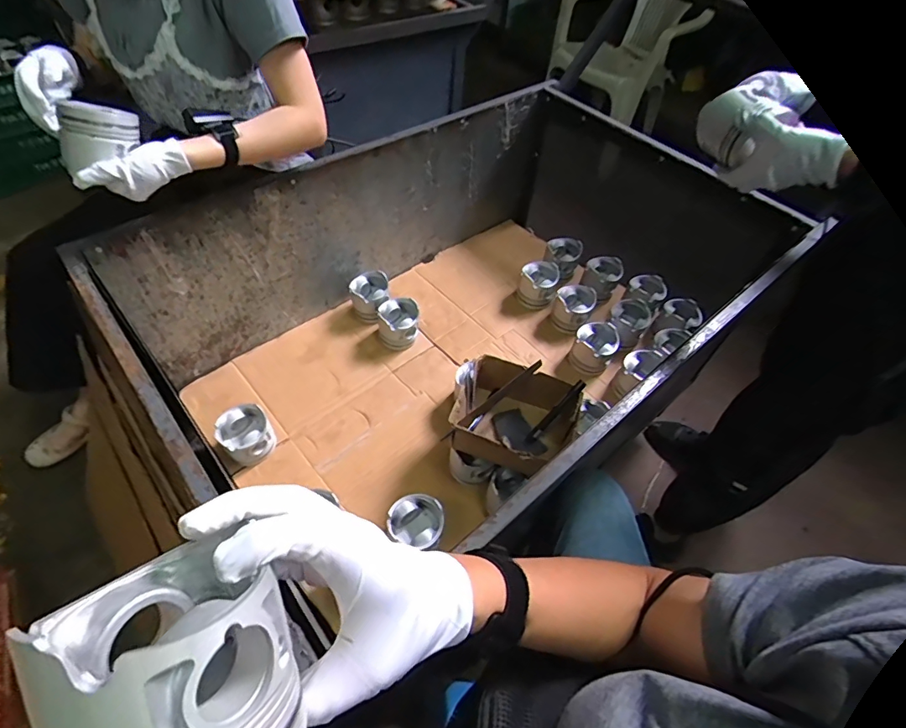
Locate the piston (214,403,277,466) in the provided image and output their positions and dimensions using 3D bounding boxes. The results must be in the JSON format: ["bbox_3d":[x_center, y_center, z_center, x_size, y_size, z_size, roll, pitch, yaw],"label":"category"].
[{"bbox_3d":[-0.392,0.137,0.912,0.090,0.076,0.090,2,52,-3],"label":"piston"}]

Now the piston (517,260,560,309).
[{"bbox_3d":[0.216,-0.199,1.209,0.095,0.094,0.098,2,52,-3],"label":"piston"}]

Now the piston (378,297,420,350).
[{"bbox_3d":[-0.124,-0.093,1.103,0.087,0.083,0.095,2,52,-3],"label":"piston"}]

